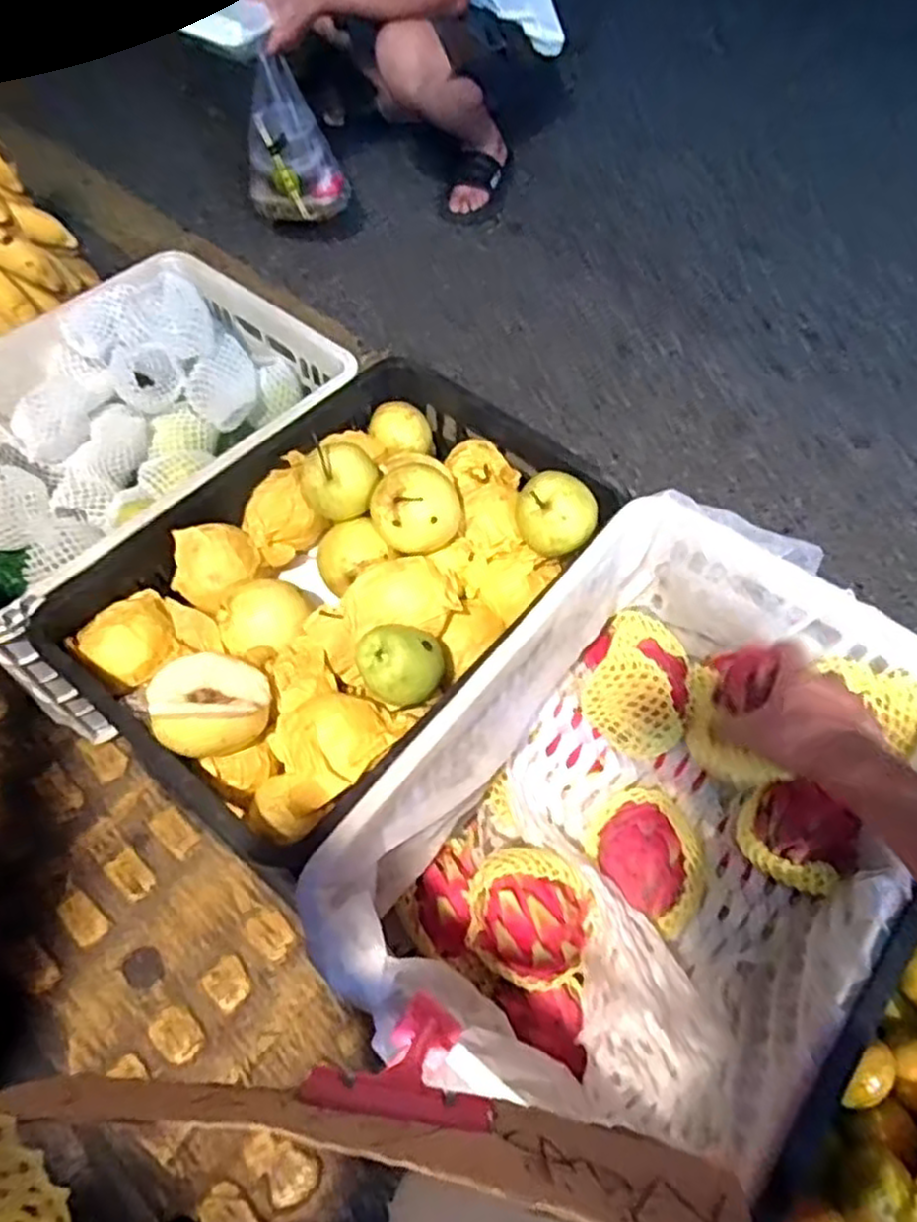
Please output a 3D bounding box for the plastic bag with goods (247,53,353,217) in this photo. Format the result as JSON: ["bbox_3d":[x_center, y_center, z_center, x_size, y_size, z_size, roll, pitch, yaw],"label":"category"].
[{"bbox_3d":[-0.309,-0.876,1.390,0.190,0.246,0.102,-10,60,-6],"label":"plastic bag with goods"}]

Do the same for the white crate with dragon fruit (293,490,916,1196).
[{"bbox_3d":[0.156,0.181,0.636,0.331,0.218,0.495,34,65,19],"label":"white crate with dragon fruit"}]

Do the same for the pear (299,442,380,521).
[{"bbox_3d":[-0.114,-0.122,0.713,0.073,0.058,0.069,0,59,0],"label":"pear"}]

